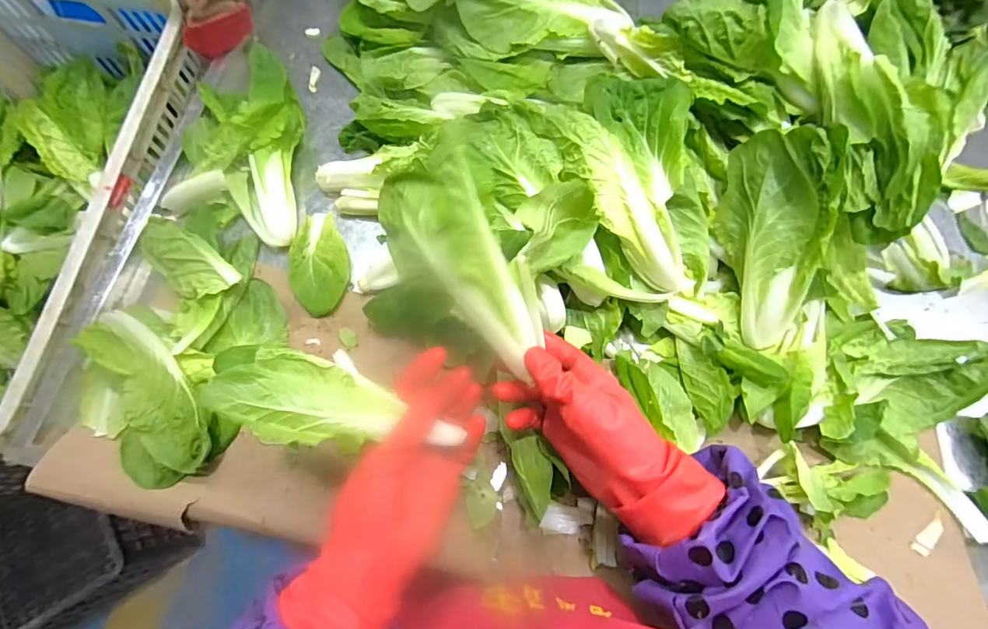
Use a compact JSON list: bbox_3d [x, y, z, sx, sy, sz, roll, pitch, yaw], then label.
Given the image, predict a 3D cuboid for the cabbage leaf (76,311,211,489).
[{"bbox_3d":[-0.324,0.075,0.436,0.094,0.041,0.167,-20,73,-6],"label":"cabbage leaf"}]

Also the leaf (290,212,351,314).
[{"bbox_3d":[-0.196,-0.059,0.518,0.064,0.013,0.122,-3,72,-1],"label":"leaf"}]

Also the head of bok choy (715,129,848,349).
[{"bbox_3d":[0.270,-0.070,0.451,0.078,0.076,0.208,0,101,0],"label":"head of bok choy"}]

